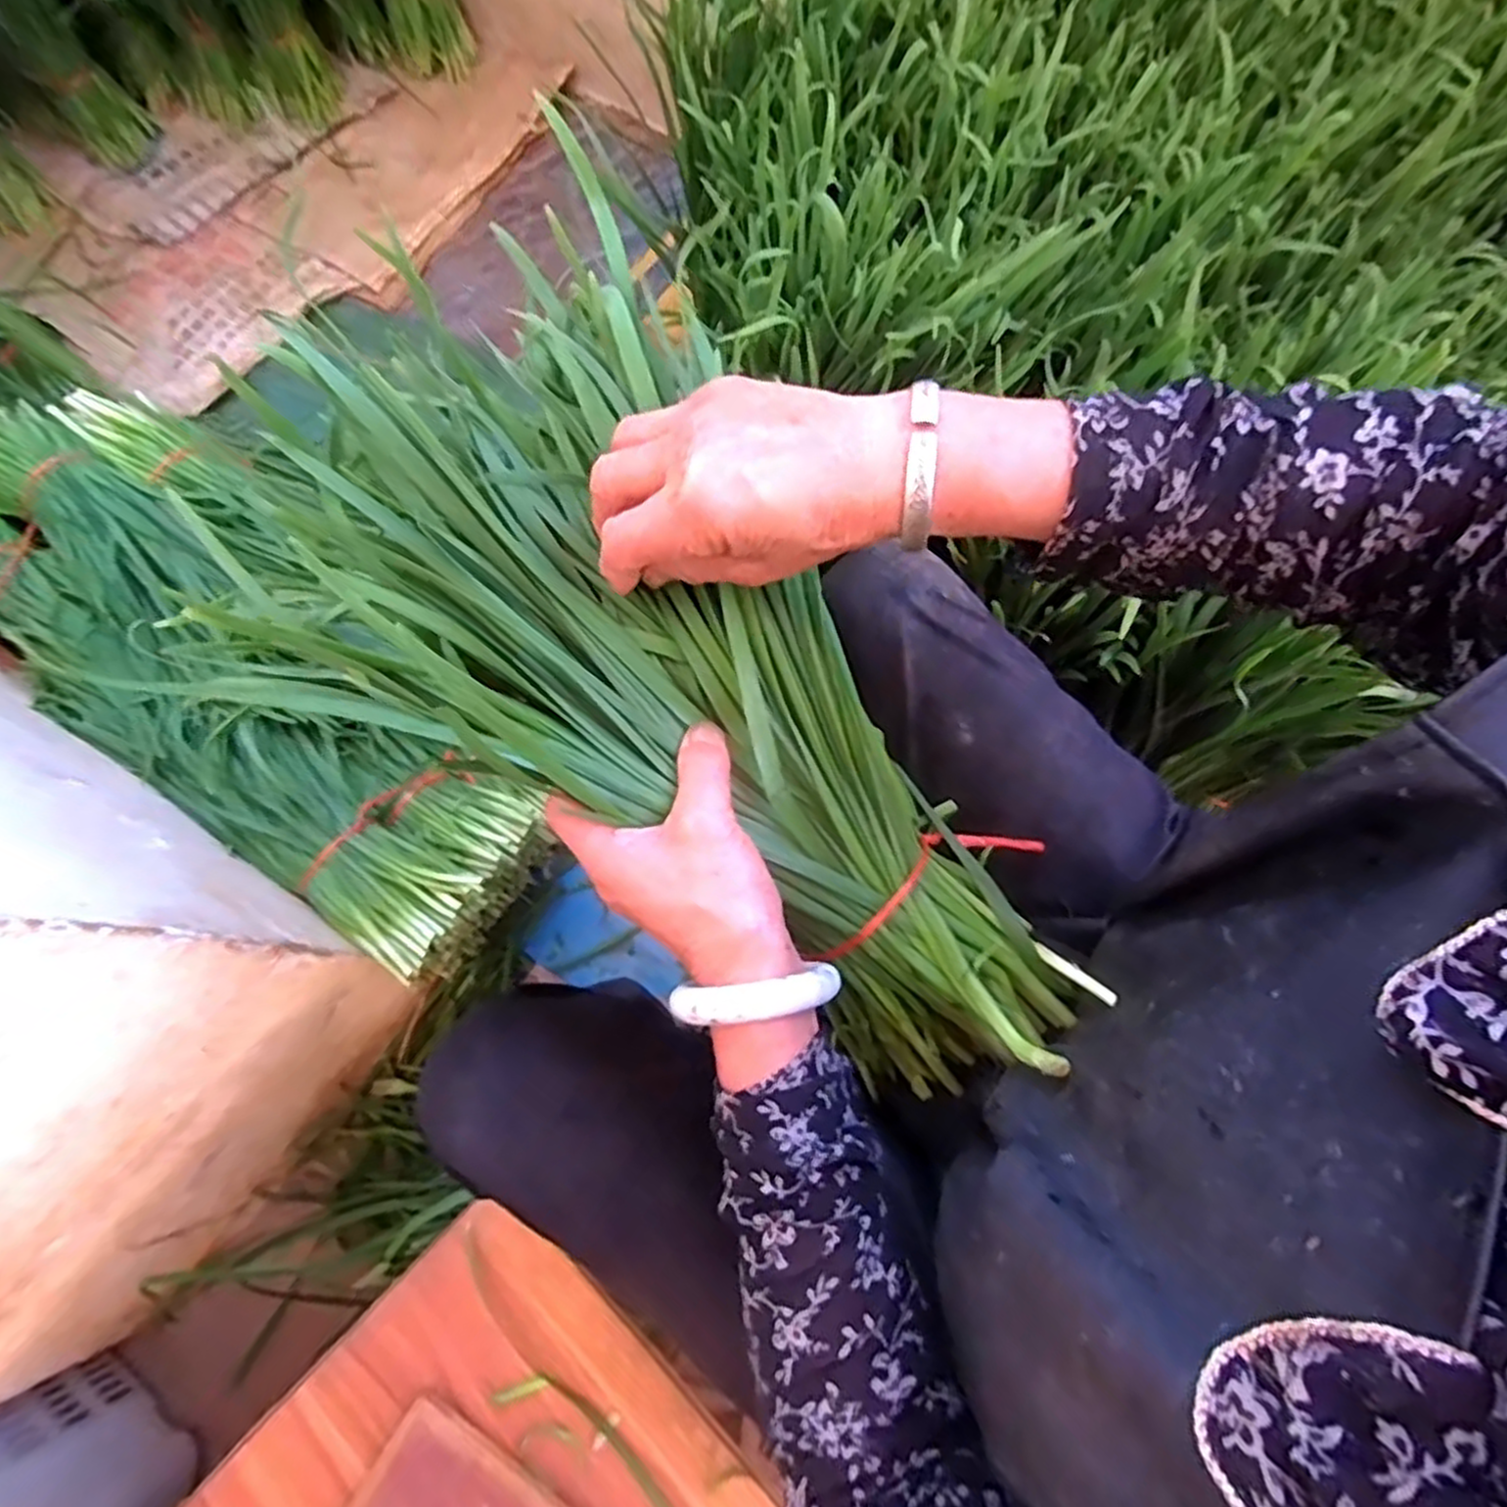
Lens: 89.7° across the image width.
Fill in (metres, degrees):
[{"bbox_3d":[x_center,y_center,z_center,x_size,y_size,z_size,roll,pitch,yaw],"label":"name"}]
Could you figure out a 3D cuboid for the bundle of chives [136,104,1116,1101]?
[{"bbox_3d":[-0.012,-0.019,0.358,0.451,0.080,0.245,45,77,-8],"label":"bundle of chives"}]

